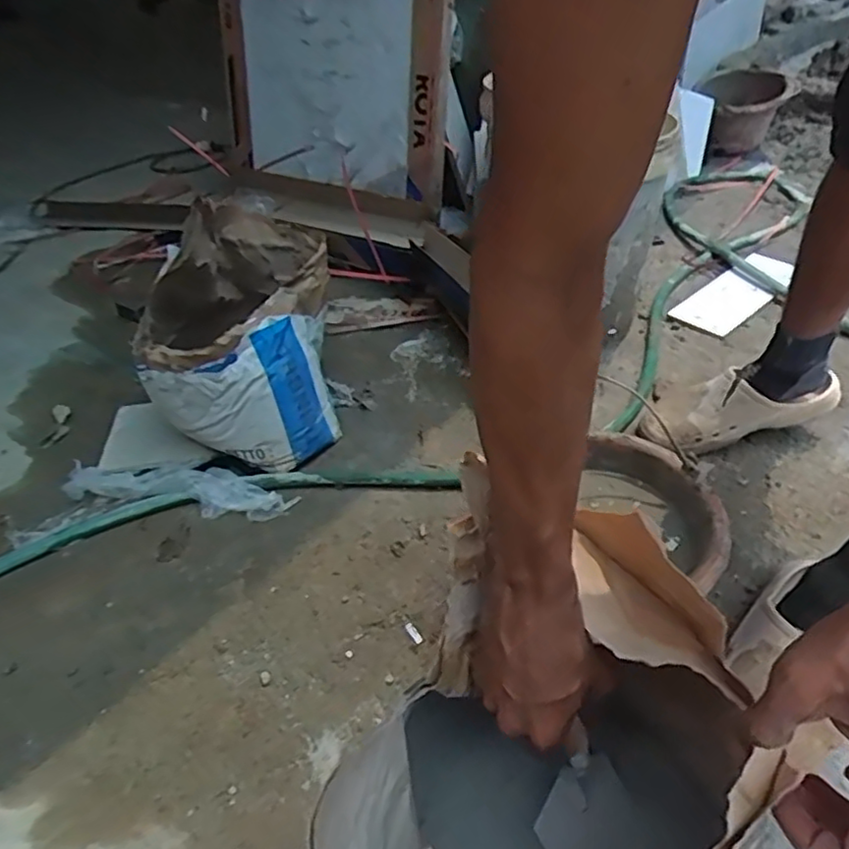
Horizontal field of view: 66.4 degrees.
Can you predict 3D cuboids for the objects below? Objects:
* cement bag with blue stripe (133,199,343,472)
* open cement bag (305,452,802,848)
[{"bbox_3d":[-0.279,-0.129,0.999,0.257,0.289,0.307,-3,40,0],"label":"cement bag with blue stripe"},{"bbox_3d":[0.078,0.270,0.429,0.230,0.313,0.381,17,45,23],"label":"open cement bag"}]

